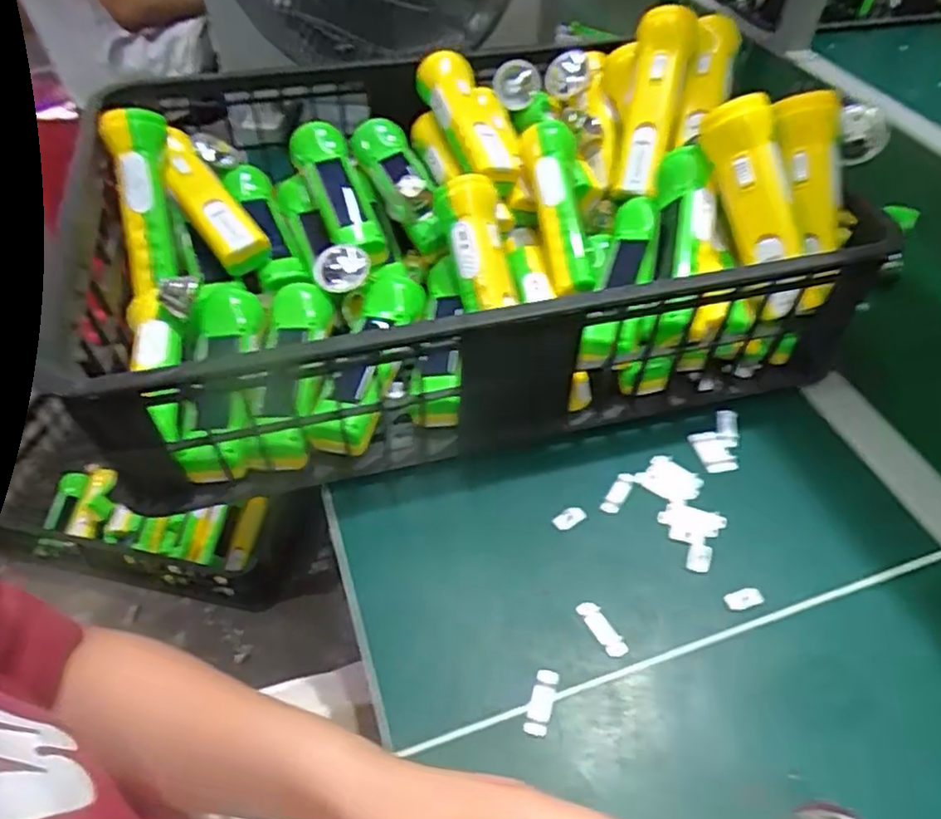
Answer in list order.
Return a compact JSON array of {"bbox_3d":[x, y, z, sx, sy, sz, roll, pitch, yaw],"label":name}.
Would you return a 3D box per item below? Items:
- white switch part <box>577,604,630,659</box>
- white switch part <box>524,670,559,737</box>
[{"bbox_3d":[0.083,0.138,0.417,0.013,0.004,0.038,-25,54,-20],"label":"white switch part"},{"bbox_3d":[0.042,0.171,0.388,0.014,0.005,0.037,14,51,11],"label":"white switch part"}]

